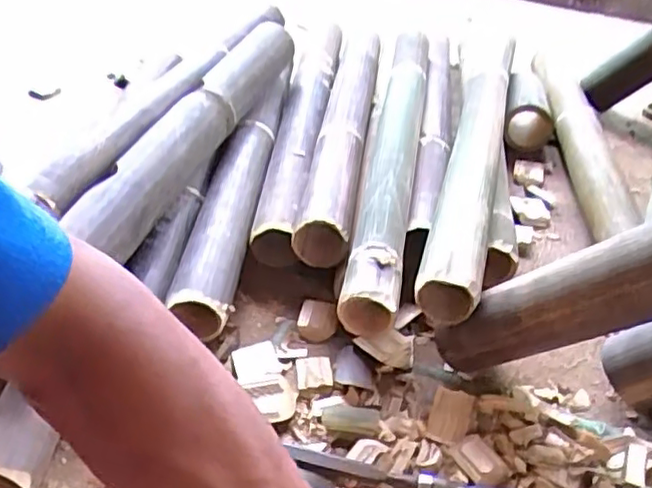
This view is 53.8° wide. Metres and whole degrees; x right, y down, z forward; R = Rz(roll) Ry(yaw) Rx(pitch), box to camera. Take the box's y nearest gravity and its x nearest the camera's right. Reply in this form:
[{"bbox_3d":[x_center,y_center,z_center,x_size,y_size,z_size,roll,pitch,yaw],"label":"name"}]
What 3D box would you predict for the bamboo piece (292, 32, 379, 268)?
[{"bbox_3d":[0.036,-0.168,0.899,0.063,0.083,0.567,5,41,6],"label":"bamboo piece"}]

